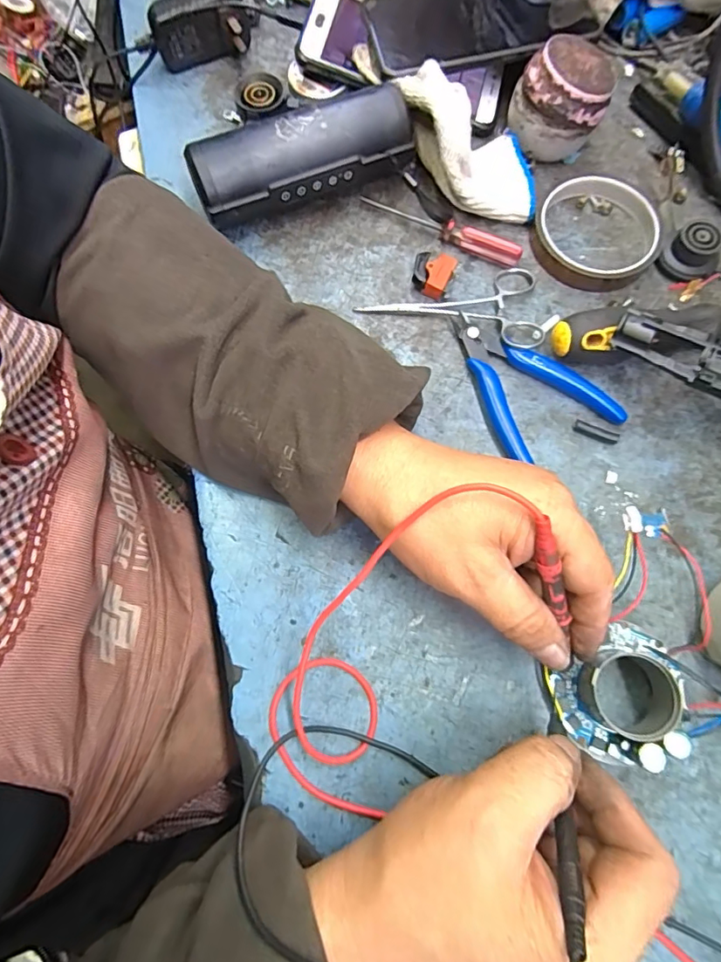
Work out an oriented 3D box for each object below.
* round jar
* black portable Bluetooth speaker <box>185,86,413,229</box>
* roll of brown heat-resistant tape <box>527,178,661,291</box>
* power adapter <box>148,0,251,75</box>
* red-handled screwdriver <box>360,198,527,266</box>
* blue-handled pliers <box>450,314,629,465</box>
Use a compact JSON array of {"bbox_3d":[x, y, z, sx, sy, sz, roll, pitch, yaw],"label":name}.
[{"bbox_3d":[0.140,-0.269,0.358,0.061,0.060,0.051,17,75,5],"label":"round jar"},{"bbox_3d":[-0.038,-0.218,0.350,0.150,0.055,0.045,-23,75,-7],"label":"black portable Bluetooth speaker"},{"bbox_3d":[0.166,-0.176,0.355,0.081,0.015,0.086,0,74,0],"label":"roll of brown heat-resistant tape"},{"bbox_3d":[-0.123,-0.349,0.389,0.070,0.044,0.027,-11,74,-3],"label":"power adapter"},{"bbox_3d":[0.056,-0.179,0.358,0.120,0.013,0.013,23,75,6],"label":"red-handled screwdriver"},{"bbox_3d":[0.106,-0.069,0.329,0.075,0.012,0.110,-28,76,-8],"label":"blue-handled pliers"}]

